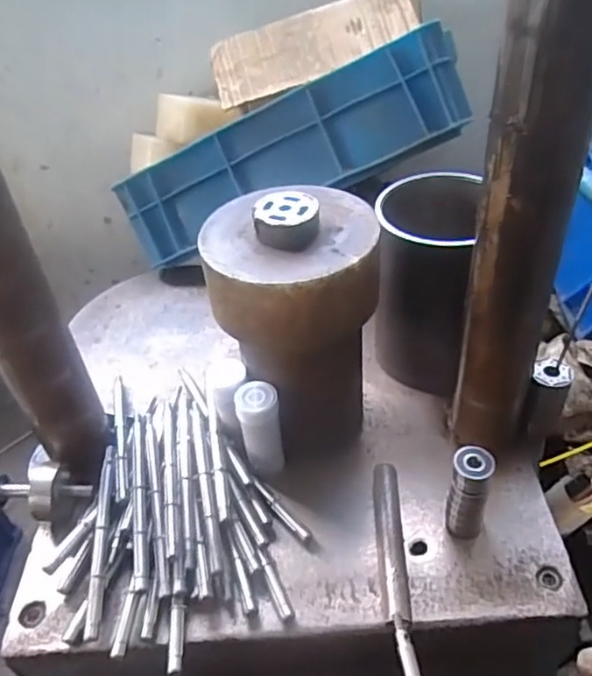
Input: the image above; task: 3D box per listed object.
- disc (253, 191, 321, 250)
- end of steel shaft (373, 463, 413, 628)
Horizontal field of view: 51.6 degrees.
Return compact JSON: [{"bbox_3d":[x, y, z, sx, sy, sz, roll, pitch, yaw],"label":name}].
[{"bbox_3d":[-0.006,-0.097,0.498,0.050,0.024,0.051,-4,41,3],"label":"disc"},{"bbox_3d":[0.080,0.171,0.513,0.022,0.025,0.145,-2,41,5],"label":"end of steel shaft"}]

